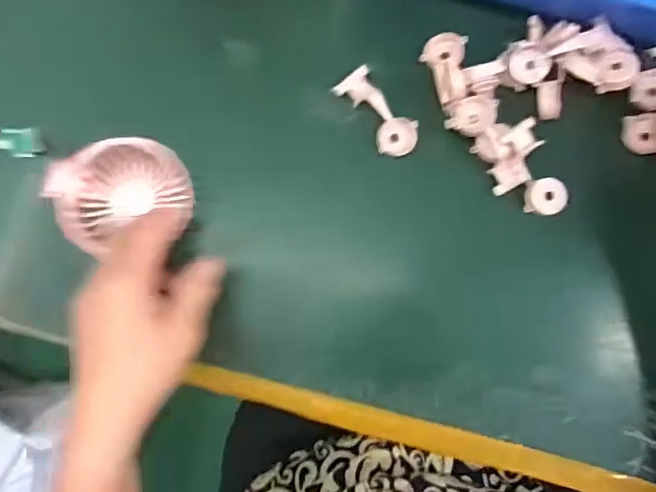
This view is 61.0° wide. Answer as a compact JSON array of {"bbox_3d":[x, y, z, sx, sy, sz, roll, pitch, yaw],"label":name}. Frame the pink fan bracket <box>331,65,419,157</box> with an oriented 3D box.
[{"bbox_3d":[0.040,-0.103,0.443,0.034,0.038,0.074,-37,83,-4],"label":"pink fan bracket"}]

